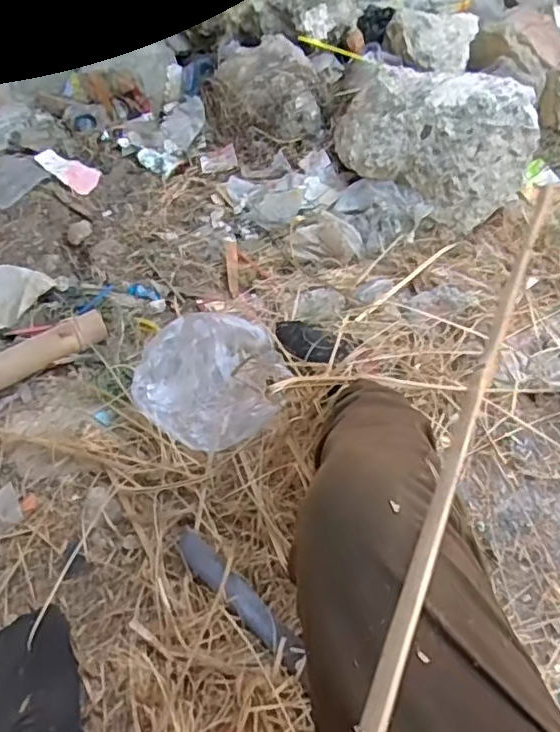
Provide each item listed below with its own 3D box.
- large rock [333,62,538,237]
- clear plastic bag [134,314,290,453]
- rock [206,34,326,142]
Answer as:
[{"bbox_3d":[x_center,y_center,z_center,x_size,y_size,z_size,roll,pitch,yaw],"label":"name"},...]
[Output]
[{"bbox_3d":[0.269,-0.416,1.086,0.360,0.203,0.173,20,55,13],"label":"large rock"},{"bbox_3d":[-0.096,0.018,0.800,0.198,0.068,0.179,-22,55,-15],"label":"clear plastic bag"},{"bbox_3d":[-0.035,-0.548,1.222,0.229,0.134,0.212,-6,52,-4],"label":"rock"}]

